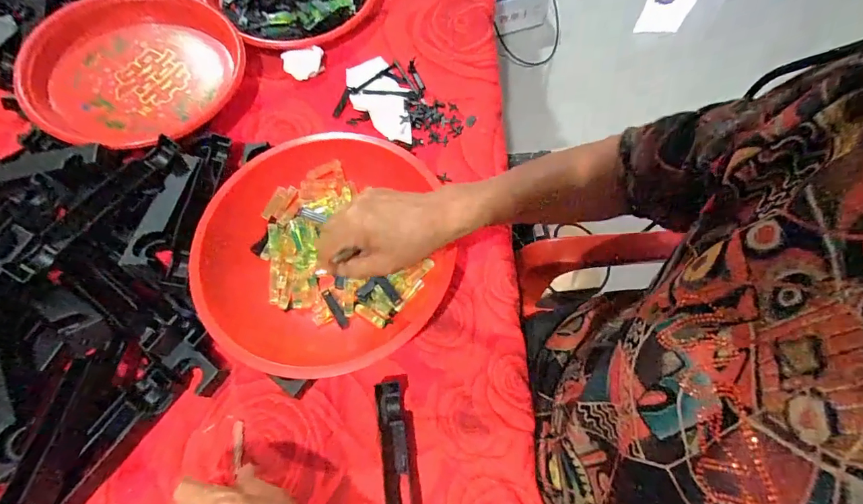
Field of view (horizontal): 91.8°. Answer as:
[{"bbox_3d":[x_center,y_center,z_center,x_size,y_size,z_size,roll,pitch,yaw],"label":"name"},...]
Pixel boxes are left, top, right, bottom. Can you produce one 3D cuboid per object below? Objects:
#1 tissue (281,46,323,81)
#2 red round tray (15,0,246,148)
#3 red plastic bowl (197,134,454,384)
[{"bbox_3d":[-0.177,-0.262,0.579,0.056,0.012,0.043,-17,67,-5],"label":"tissue"},{"bbox_3d":[-0.369,-0.241,0.530,0.233,0.042,0.247,4,70,-10],"label":"red round tray"},{"bbox_3d":[-0.114,-0.002,0.437,0.249,0.070,0.231,-1,66,2],"label":"red plastic bowl"}]

